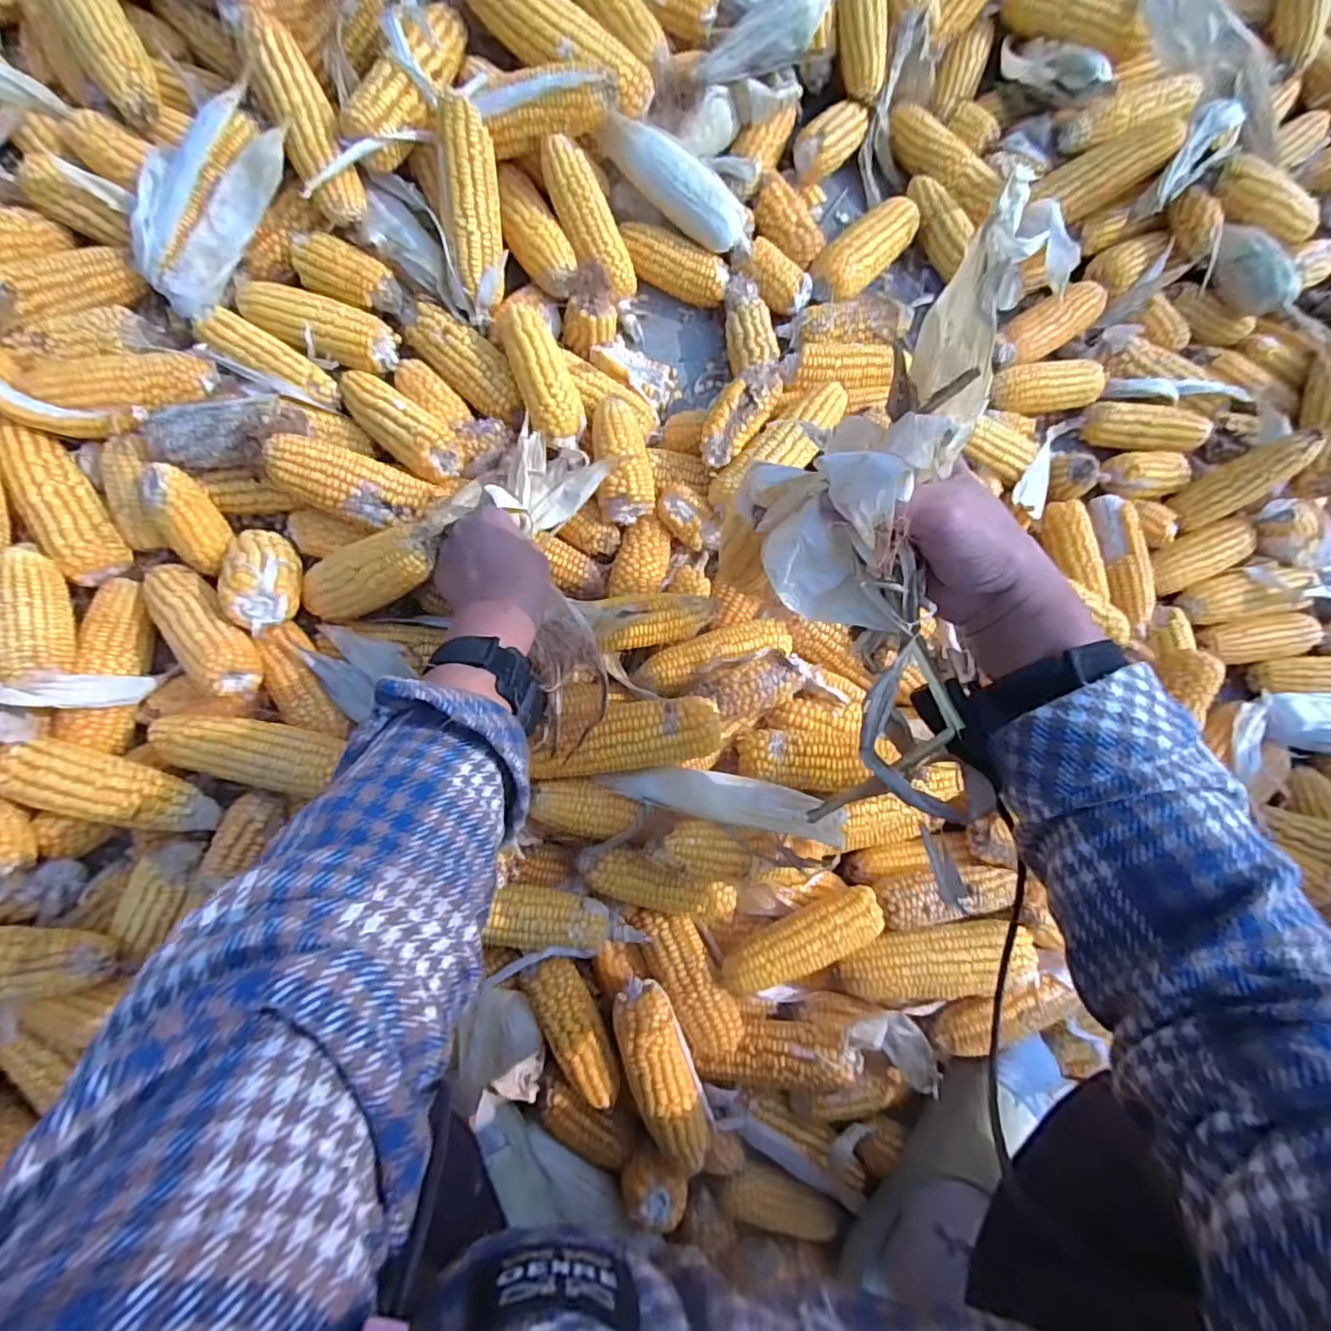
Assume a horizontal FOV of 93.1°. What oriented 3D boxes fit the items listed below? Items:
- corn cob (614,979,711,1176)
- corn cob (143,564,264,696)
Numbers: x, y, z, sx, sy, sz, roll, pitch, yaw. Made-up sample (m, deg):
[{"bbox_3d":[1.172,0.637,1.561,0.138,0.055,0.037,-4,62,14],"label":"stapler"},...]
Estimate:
[{"bbox_3d":[-0.002,0.316,0.491,0.045,0.037,0.141,-20,87,-9],"label":"corn cob"},{"bbox_3d":[-0.369,-0.032,0.495,0.051,0.039,0.138,-44,71,-10],"label":"corn cob"}]

